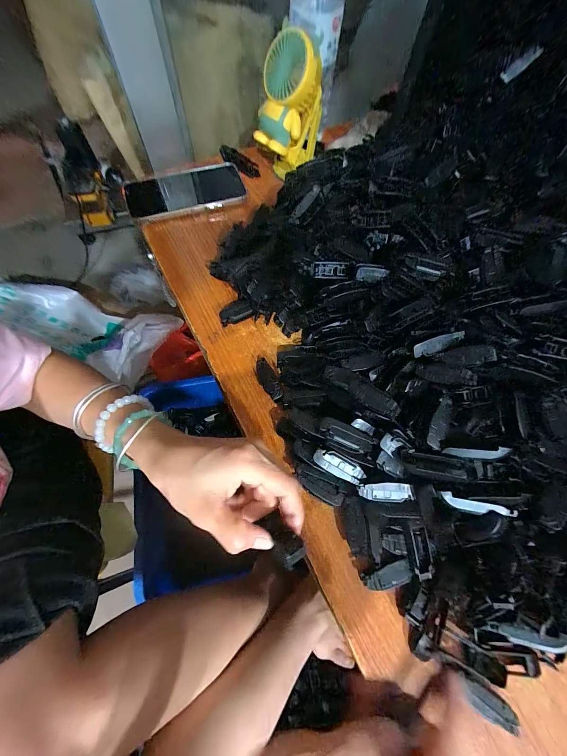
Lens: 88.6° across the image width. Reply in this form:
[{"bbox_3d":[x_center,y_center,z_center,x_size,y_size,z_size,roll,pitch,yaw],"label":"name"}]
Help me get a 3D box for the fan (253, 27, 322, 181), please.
[{"bbox_3d":[0.008,-0.347,0.390,0.082,0.148,0.101,7,65,0],"label":"fan"}]

